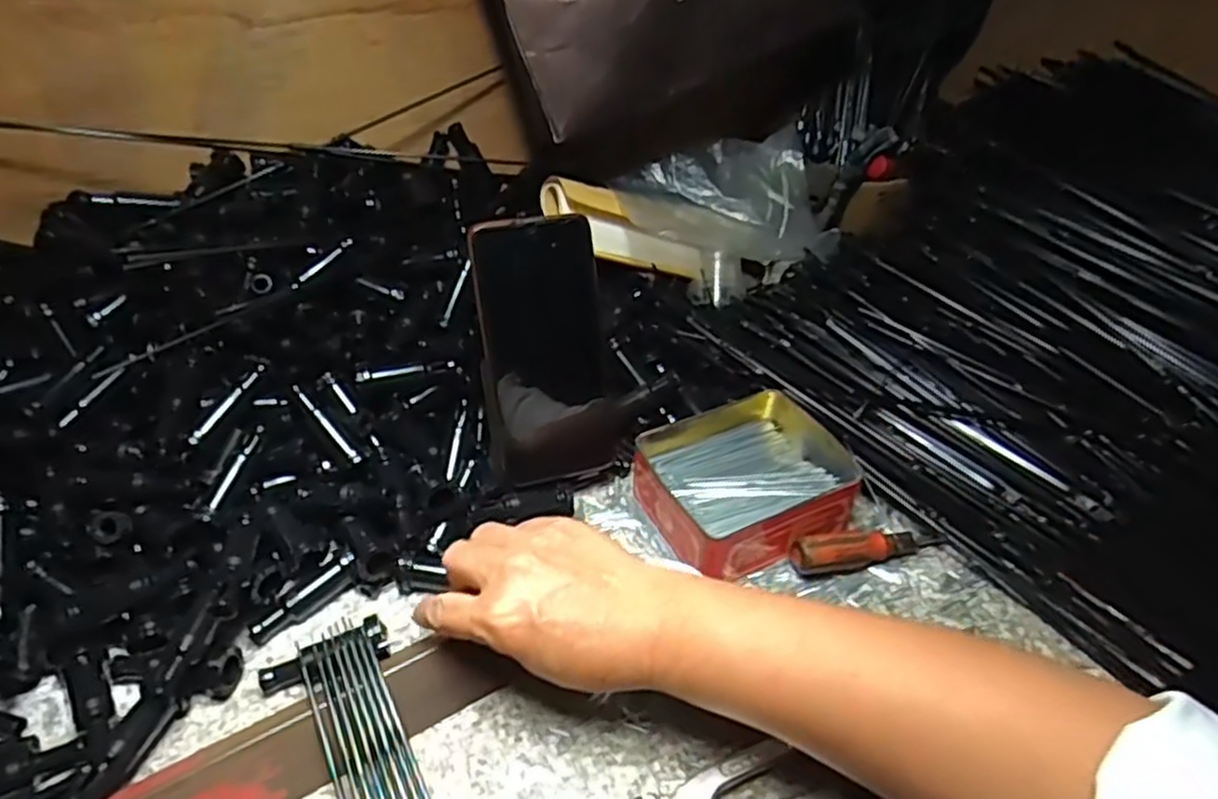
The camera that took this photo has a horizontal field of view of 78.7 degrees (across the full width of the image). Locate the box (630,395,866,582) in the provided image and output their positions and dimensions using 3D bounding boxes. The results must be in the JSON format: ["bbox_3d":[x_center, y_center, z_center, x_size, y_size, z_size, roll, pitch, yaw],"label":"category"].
[{"bbox_3d":[0.089,0.051,0.484,0.125,0.035,0.104,-19,44,-22],"label":"box"}]

